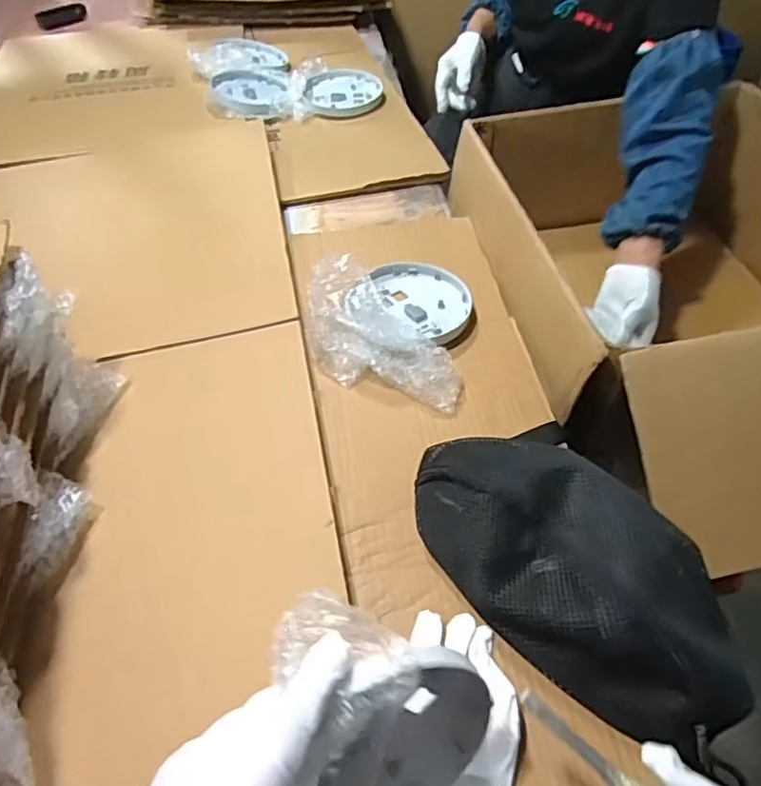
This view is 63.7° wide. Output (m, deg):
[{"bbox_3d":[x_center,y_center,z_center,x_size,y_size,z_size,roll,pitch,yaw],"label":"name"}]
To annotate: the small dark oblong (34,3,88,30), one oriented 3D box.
[{"bbox_3d":[-0.706,-0.837,1.363,0.114,0.027,0.052,-34,57,-26],"label":"small dark oblong"}]

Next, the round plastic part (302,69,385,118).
[{"bbox_3d":[-0.065,-0.517,1.050,0.127,0.021,0.124,-1,49,1],"label":"round plastic part"}]

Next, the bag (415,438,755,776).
[{"bbox_3d":[0.147,0.120,0.466,0.148,0.066,0.279,-35,57,-26],"label":"bag"}]

